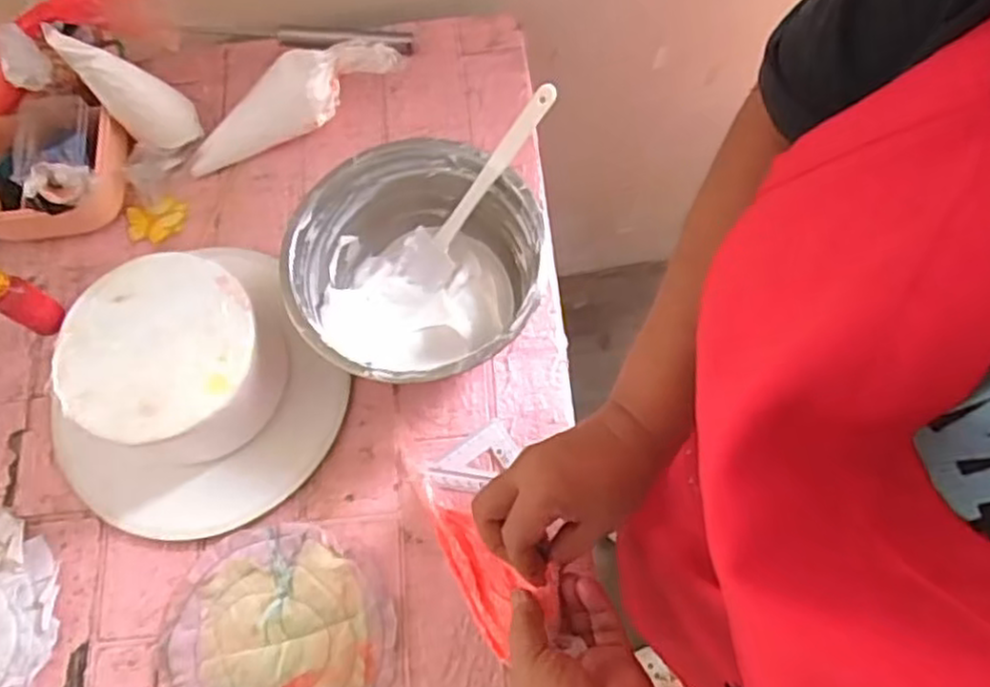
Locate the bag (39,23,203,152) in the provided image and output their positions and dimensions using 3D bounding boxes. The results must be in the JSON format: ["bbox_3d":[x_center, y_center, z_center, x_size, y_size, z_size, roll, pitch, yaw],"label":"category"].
[{"bbox_3d":[-0.322,-0.222,0.641,0.040,0.150,0.057,-9,65,24],"label":"bag"}]

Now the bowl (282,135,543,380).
[{"bbox_3d":[-0.059,-0.049,0.577,0.180,0.099,0.188,-1,70,3],"label":"bowl"}]

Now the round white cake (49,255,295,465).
[{"bbox_3d":[-0.248,0.014,0.578,0.147,0.087,0.144,-1,70,3],"label":"round white cake"}]

